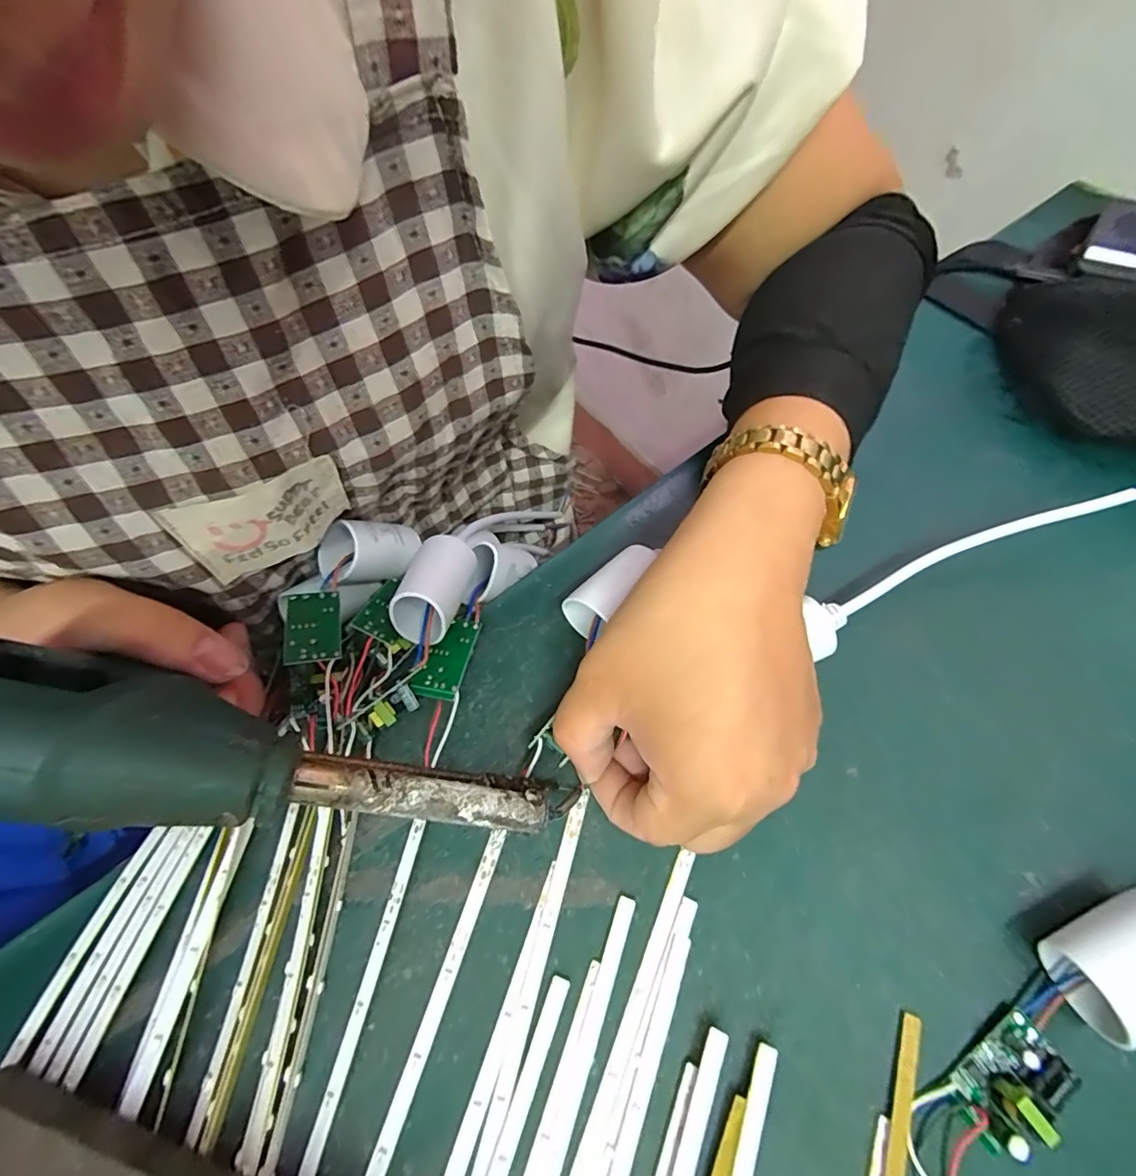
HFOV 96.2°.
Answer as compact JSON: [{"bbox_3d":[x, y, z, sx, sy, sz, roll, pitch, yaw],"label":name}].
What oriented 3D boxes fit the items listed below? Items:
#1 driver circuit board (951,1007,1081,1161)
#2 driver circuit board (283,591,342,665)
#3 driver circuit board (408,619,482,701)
[{"bbox_3d":[0.139,0.154,0.157,0.035,0.015,0.020,-34,68,-13],"label":"driver circuit board"},{"bbox_3d":[-0.105,0.015,0.208,0.020,0.006,0.034,-6,52,-21],"label":"driver circuit board"},{"bbox_3d":[-0.051,0.031,0.225,0.019,0.016,0.036,12,66,8],"label":"driver circuit board"}]

